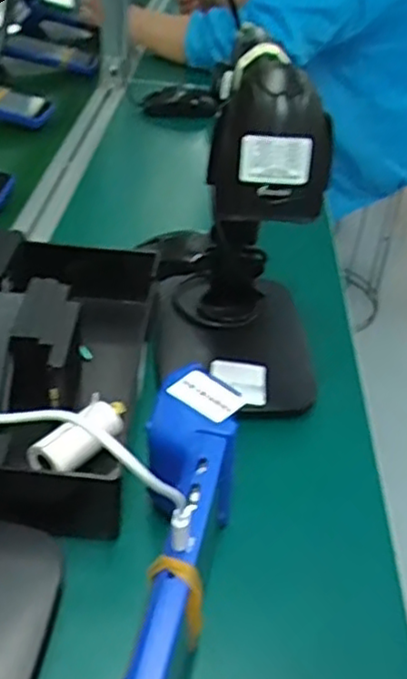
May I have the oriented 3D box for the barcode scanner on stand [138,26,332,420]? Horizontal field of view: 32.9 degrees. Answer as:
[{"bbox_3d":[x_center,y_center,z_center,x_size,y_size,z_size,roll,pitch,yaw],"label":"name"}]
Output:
[{"bbox_3d":[0.032,-0.071,0.487,0.115,0.238,0.137,3,37,-4],"label":"barcode scanner on stand"}]

